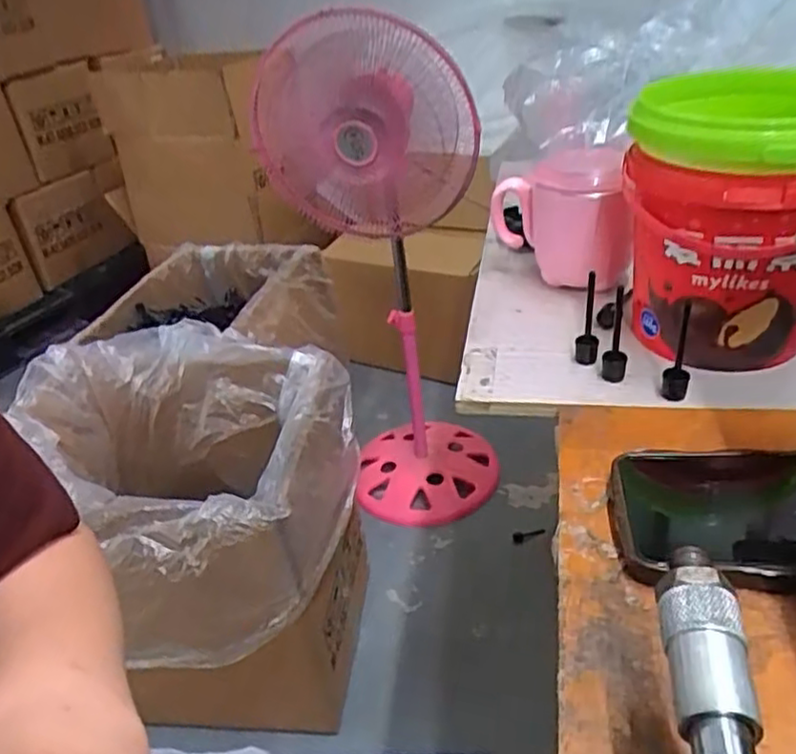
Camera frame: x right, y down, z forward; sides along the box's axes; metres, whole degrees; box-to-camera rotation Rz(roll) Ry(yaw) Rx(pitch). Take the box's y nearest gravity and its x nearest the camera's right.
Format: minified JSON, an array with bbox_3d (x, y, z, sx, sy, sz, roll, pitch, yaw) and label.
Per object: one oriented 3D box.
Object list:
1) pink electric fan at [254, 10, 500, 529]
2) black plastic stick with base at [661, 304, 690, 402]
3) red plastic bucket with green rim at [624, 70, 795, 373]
[{"bbox_3d":[-0.017,-0.141,1.209,0.310,0.854,0.263,-12,34,-7],"label":"pink electric fan"},{"bbox_3d":[0.169,-0.014,0.417,0.015,0.057,0.015,5,3,39],"label":"black plastic stick with base"},{"bbox_3d":[0.207,-0.098,0.435,0.120,0.152,0.131,-5,33,3],"label":"red plastic bucket with green rim"}]

